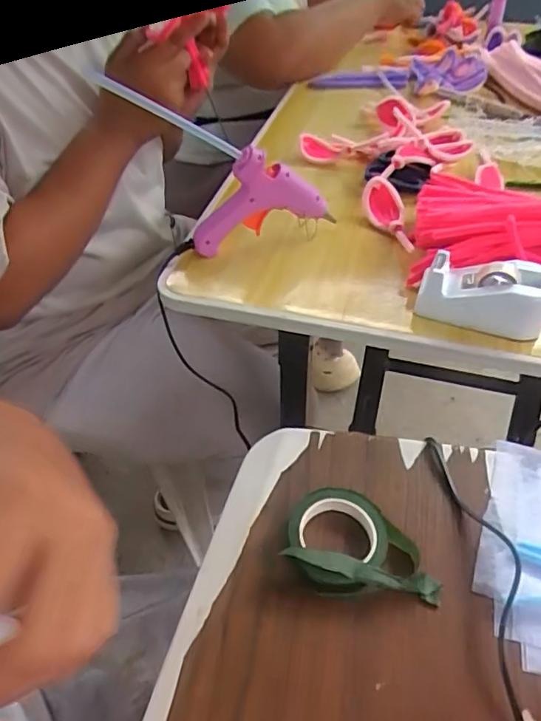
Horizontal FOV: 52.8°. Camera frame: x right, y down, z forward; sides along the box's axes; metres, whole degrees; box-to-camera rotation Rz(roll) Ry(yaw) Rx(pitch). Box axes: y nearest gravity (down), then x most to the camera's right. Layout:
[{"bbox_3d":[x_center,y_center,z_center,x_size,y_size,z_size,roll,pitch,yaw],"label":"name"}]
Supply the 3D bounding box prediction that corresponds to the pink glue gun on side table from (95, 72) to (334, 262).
[{"bbox_3d":[-0.005,-0.161,0.508,0.141,0.120,0.029,-10,46,-10],"label":"pink glue gun on side table"}]

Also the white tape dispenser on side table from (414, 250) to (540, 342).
[{"bbox_3d":[0.176,-0.057,0.454,0.102,0.044,0.054,11,47,10],"label":"white tape dispenser on side table"}]

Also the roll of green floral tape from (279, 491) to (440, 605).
[{"bbox_3d":[0.057,0.115,0.338,0.093,0.014,0.064,9,46,10],"label":"roll of green floral tape"}]

